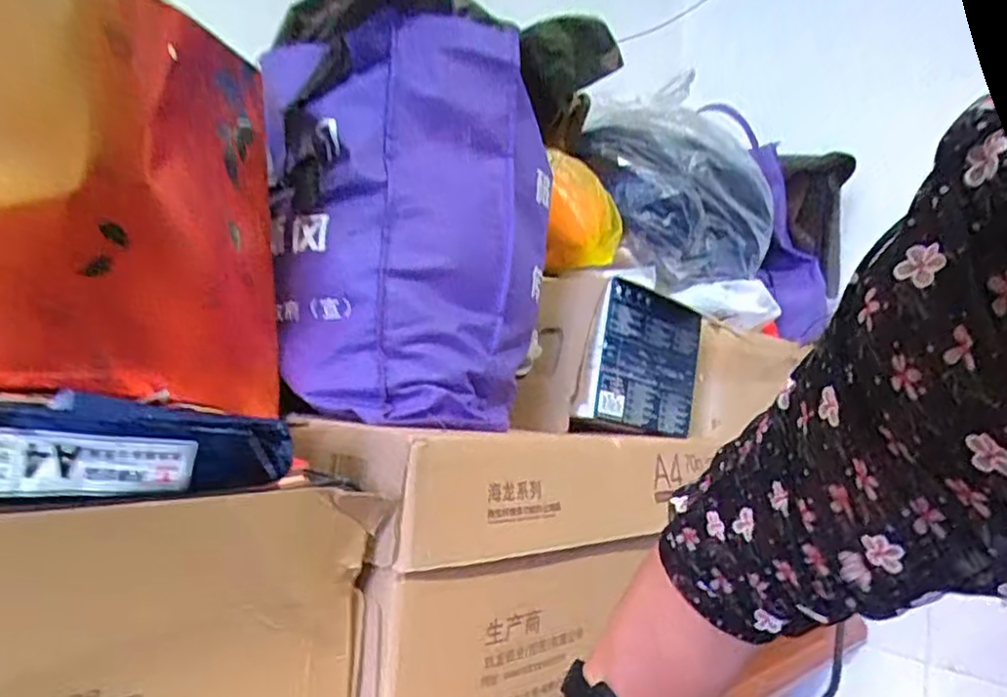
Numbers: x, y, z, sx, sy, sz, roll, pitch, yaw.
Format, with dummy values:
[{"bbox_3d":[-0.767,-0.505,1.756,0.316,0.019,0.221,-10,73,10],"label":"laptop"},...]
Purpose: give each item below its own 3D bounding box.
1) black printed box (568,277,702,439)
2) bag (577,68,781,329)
[{"bbox_3d":[0.145,0.019,0.706,0.161,0.148,0.017,15,-6,-36],"label":"black printed box"},{"bbox_3d":[0.214,-0.198,0.855,0.251,0.293,0.101,7,-3,-24],"label":"bag"}]

